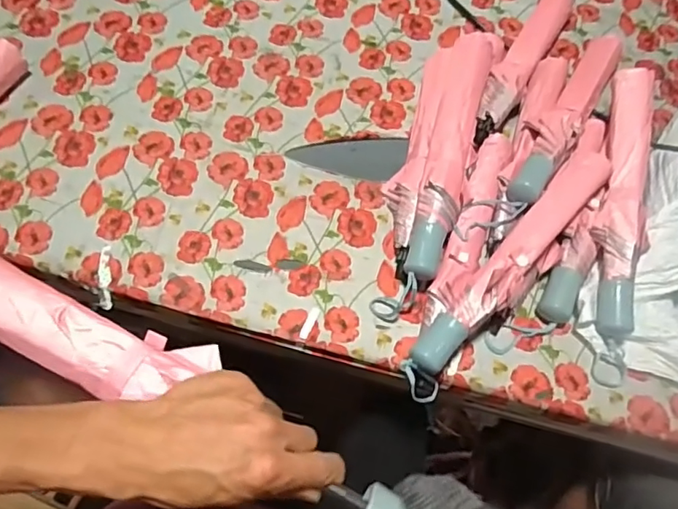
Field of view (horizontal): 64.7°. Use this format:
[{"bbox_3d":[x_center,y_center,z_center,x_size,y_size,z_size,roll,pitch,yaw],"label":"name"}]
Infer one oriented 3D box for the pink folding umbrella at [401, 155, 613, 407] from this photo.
[{"bbox_3d":[0.200,0.005,0.600,0.055,0.052,0.373,41,68,14],"label":"pink folding umbrella"}]

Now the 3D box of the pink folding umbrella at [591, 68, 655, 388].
[{"bbox_3d":[0.333,-0.048,0.629,0.060,0.044,0.389,11,78,2],"label":"pink folding umbrella"}]

